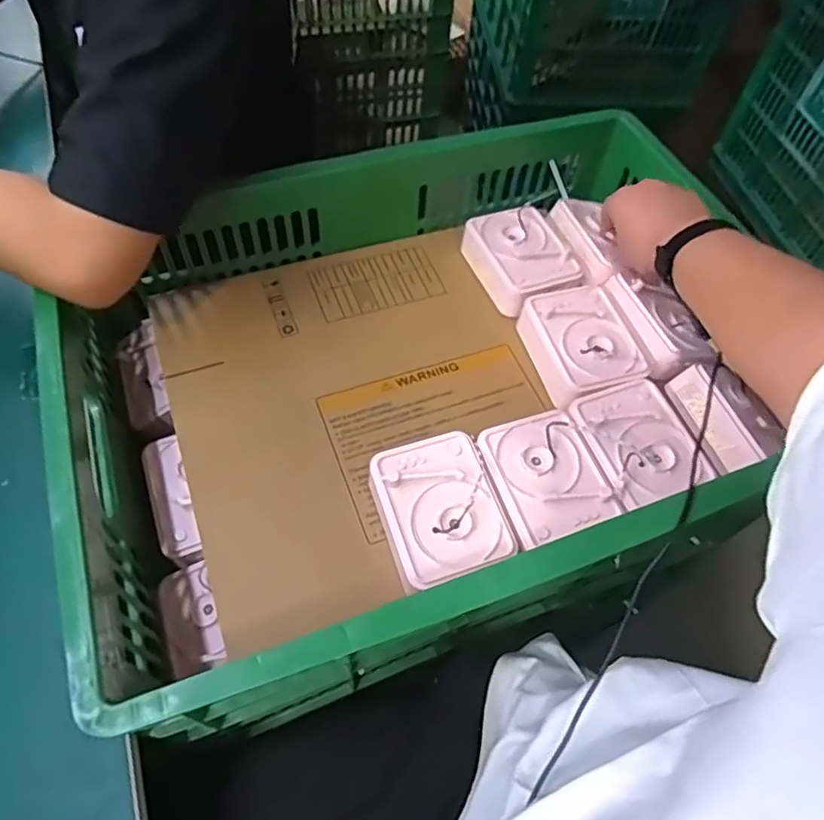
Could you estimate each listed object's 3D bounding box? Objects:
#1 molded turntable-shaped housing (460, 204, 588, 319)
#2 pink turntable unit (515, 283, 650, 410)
[{"bbox_3d":[0.129,-0.178,0.701,0.102,0.044,0.122,-20,61,-15],"label":"molded turntable-shaped housing"},{"bbox_3d":[0.178,-0.066,0.642,0.100,0.047,0.132,-10,59,-10],"label":"pink turntable unit"}]

